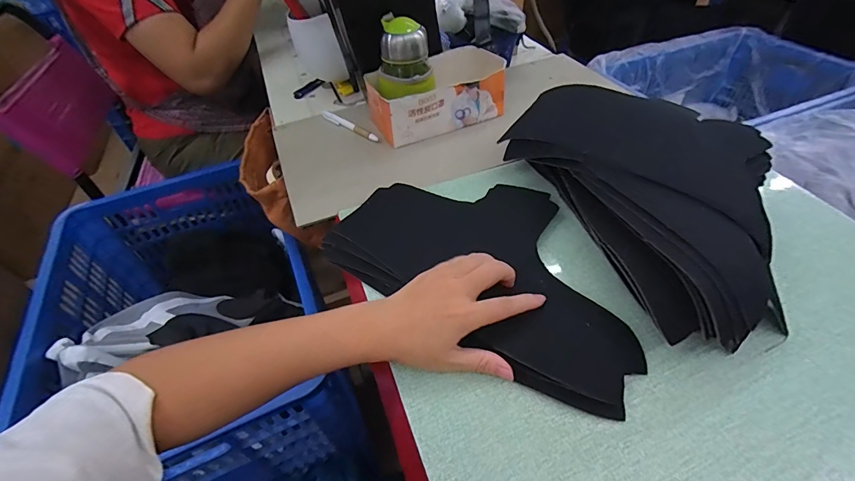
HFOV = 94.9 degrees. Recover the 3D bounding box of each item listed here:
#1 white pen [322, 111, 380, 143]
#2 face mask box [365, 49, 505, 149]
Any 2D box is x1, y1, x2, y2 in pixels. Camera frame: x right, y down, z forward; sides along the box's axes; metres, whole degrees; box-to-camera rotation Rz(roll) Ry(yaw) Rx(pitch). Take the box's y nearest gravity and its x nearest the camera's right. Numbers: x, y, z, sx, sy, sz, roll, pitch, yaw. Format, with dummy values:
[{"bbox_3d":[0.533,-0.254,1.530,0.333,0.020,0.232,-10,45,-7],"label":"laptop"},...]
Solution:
[{"bbox_3d":[-0.121,-0.178,0.609,0.015,0.011,0.139,-37,55,-26],"label":"white pen"},{"bbox_3d":[0.014,-0.217,0.587,0.202,0.073,0.095,-20,49,-14],"label":"face mask box"}]

